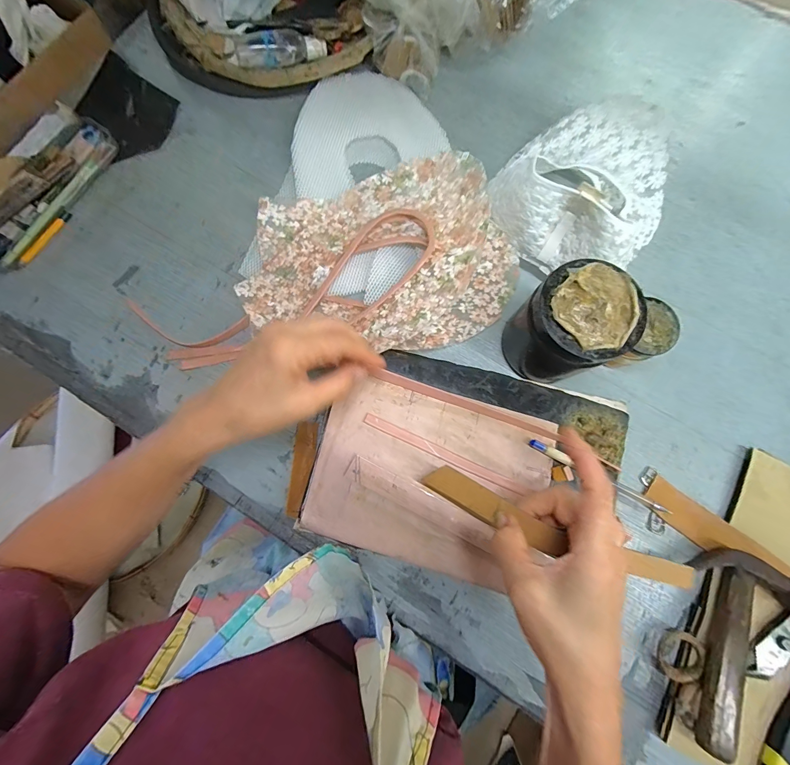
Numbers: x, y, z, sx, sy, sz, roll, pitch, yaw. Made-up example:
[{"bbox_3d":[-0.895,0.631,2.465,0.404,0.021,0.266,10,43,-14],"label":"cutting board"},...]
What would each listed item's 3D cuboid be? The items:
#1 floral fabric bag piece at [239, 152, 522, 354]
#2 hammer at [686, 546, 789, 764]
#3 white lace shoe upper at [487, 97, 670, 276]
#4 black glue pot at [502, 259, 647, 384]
[{"bbox_3d":[-0.025,-0.133,0.409,0.304,0.055,0.218,-17,80,-4],"label":"floral fabric bag piece"},{"bbox_3d":[0.326,0.248,0.328,0.088,0.046,0.167,18,80,3],"label":"hammer"},{"bbox_3d":[0.216,-0.223,0.392,0.191,0.101,0.203,0,79,0],"label":"white lace shoe upper"},{"bbox_3d":[0.167,-0.054,0.350,0.087,0.121,0.080,0,79,0],"label":"black glue pot"}]

